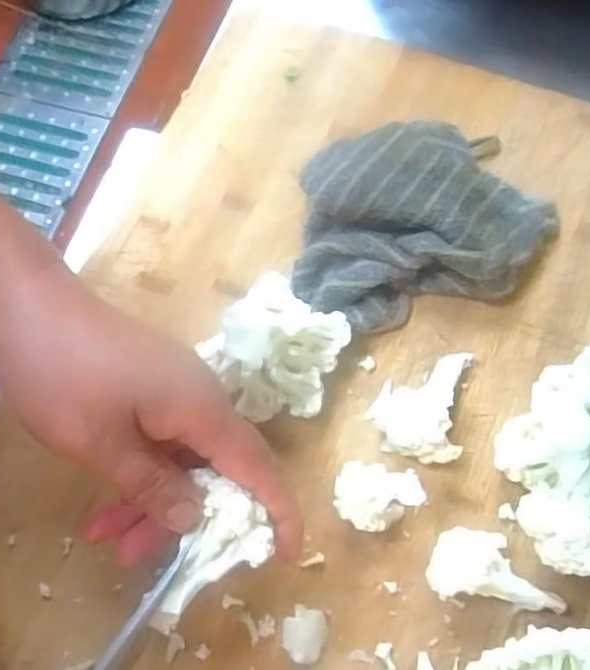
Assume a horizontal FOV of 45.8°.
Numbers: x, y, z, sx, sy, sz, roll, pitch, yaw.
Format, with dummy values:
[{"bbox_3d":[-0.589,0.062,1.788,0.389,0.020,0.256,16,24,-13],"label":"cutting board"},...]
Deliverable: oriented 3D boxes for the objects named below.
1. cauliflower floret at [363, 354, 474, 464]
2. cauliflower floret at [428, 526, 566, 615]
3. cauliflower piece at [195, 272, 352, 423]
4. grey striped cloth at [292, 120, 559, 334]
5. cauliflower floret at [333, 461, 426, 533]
[{"bbox_3d":[0.063,0.035,0.356,0.047,0.038,0.057,7,69,4],"label":"cauliflower floret"},{"bbox_3d":[0.094,0.109,0.327,0.060,0.033,0.031,7,69,5],"label":"cauliflower floret"},{"bbox_3d":[-0.007,0.005,0.355,0.055,0.063,0.072,24,71,11],"label":"cauliflower piece"},{"bbox_3d":[0.071,-0.064,0.387,0.151,0.049,0.104,-13,69,-3],"label":"grey striped cloth"},{"bbox_3d":[0.038,0.078,0.336,0.039,0.042,0.032,32,73,13],"label":"cauliflower floret"}]

